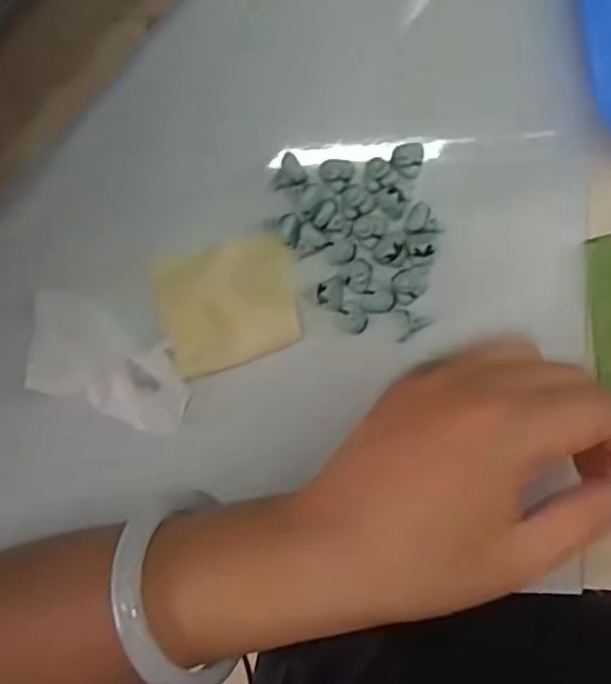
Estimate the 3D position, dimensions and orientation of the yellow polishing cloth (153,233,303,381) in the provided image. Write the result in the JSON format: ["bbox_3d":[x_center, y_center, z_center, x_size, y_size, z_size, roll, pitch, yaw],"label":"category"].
[{"bbox_3d":[-0.029,-0.013,0.250,0.051,0.010,0.047,-10,96,7],"label":"yellow polishing cloth"}]

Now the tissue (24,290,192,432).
[{"bbox_3d":[-0.078,0.009,0.259,0.067,0.014,0.041,20,99,3],"label":"tissue"}]

